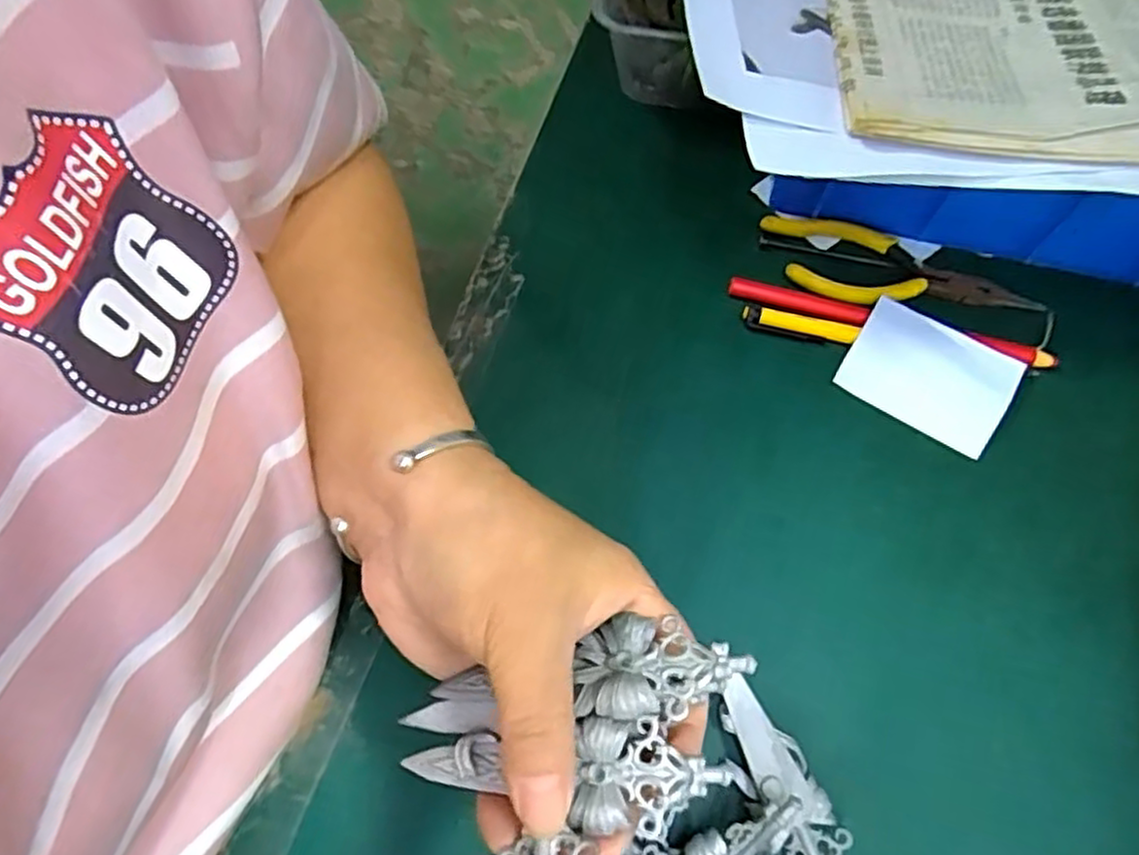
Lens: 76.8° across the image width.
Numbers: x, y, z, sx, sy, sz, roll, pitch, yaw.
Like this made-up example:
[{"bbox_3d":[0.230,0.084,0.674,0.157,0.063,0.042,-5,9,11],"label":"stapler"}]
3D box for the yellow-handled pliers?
[{"bbox_3d":[0.165,-0.080,0.365,0.133,0.008,0.046,9,67,3],"label":"yellow-handled pliers"}]

